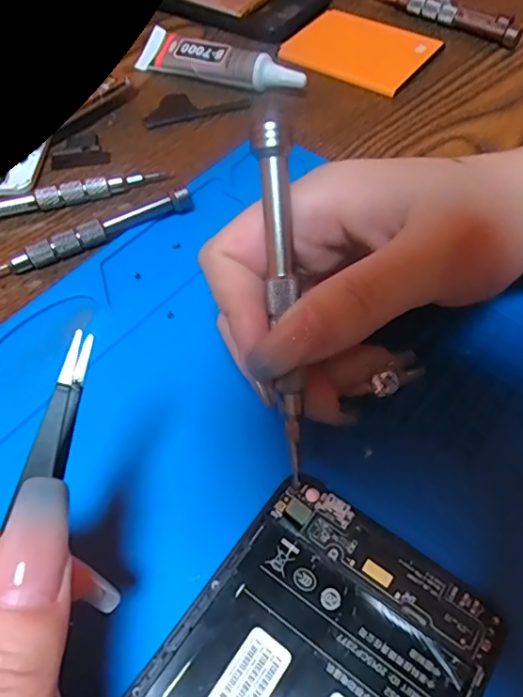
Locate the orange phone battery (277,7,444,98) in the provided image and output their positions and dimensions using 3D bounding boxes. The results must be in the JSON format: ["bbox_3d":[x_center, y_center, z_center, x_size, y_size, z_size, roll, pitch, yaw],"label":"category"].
[{"bbox_3d":[0.060,-0.182,0.318,0.077,0.008,0.063,30,62,20],"label":"orange phone battery"}]

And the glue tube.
[{"bbox_3d":[-0.023,-0.162,0.300,0.101,0.018,0.019,20,59,15],"label":"glue tube"}]

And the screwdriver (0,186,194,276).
[{"bbox_3d":[-0.079,-0.047,0.230,0.102,0.013,0.009,-21,58,-11],"label":"screwdriver"}]

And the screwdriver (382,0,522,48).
[{"bbox_3d":[0.116,-0.217,0.337,0.107,0.012,0.015,37,65,23],"label":"screwdriver"}]

